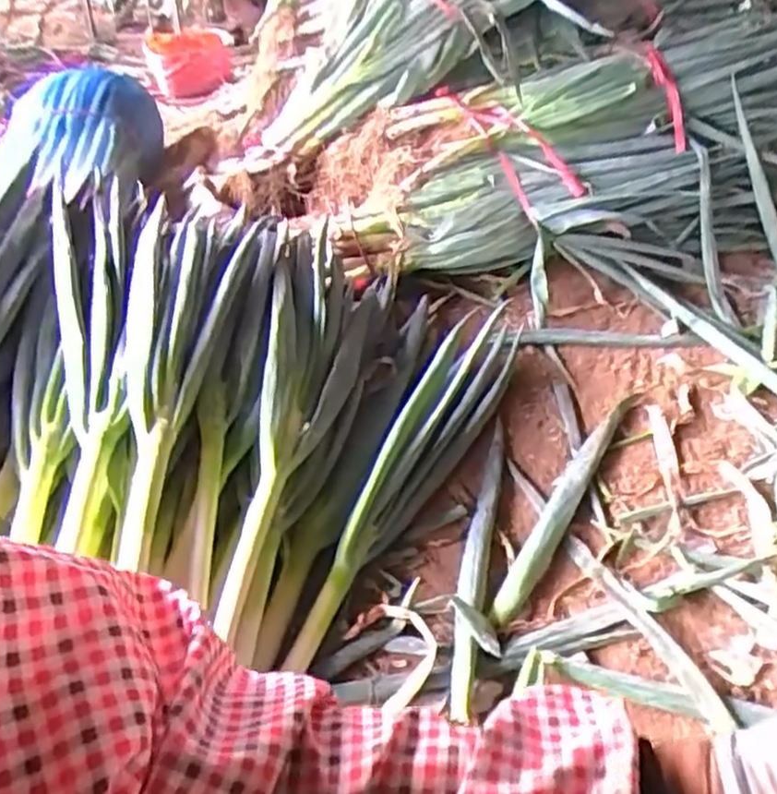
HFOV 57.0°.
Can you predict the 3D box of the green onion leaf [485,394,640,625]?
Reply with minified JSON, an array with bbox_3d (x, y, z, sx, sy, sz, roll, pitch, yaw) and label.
[{"bbox_3d":[0.265,0.134,1.044,0.040,0.013,0.476,24,48,22],"label":"green onion leaf"}]

